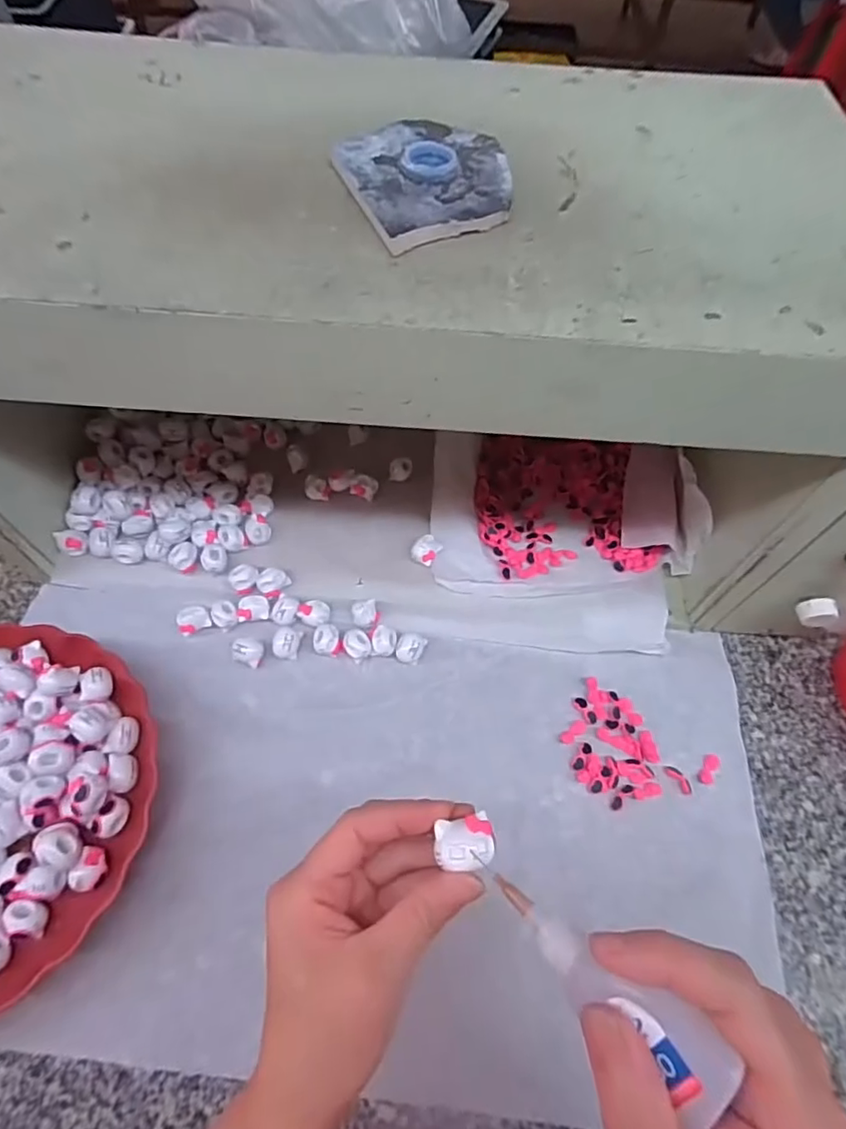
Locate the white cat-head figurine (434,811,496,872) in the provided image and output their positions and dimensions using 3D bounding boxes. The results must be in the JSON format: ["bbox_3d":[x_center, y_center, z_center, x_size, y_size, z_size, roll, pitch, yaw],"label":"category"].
[{"bbox_3d":[0.019,0.119,0.239,0.024,0.005,0.020,-4,61,-5],"label":"white cat-head figurine"}]

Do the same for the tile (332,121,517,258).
[{"bbox_3d":[0.004,-0.204,0.291,0.086,0.007,0.102,-18,63,-13],"label":"tile"}]

